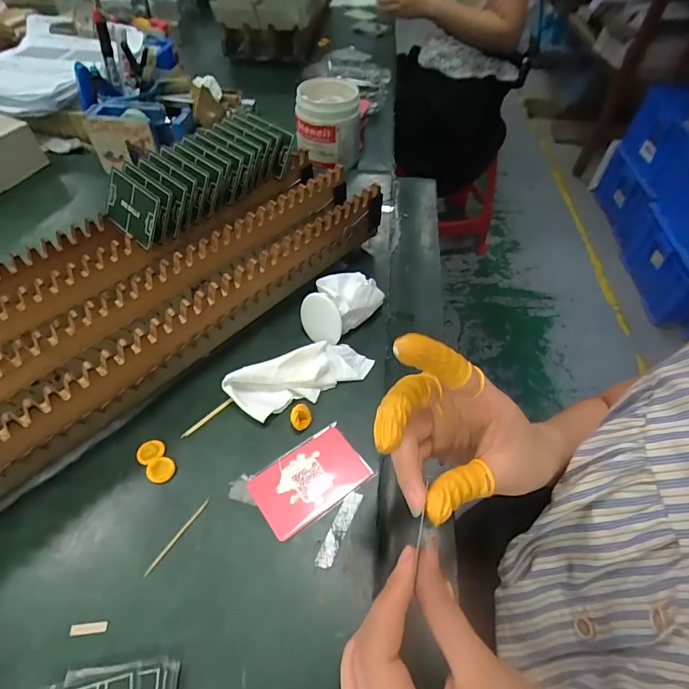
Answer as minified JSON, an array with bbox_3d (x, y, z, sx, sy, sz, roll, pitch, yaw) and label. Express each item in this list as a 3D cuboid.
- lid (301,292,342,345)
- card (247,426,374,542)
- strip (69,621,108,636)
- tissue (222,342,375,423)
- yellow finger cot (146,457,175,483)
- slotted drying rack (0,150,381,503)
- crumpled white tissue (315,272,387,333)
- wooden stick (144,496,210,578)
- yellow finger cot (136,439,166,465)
[{"bbox_3d":[-0.026,-0.025,0.407,0.044,0.049,0.009,-5,26,33],"label":"lid"},{"bbox_3d":[-0.027,0.105,0.334,0.087,0.004,0.056,-29,58,-21],"label":"card"},{"bbox_3d":[-0.166,0.183,0.271,0.023,0.004,0.006,-4,52,-4],"label":"strip"},{"bbox_3d":[-0.037,0.028,0.378,0.129,0.028,0.041,-22,56,-17],"label":"tissue"},{"bbox_3d":[-0.146,0.099,0.334,0.020,0.006,0.020,1,52,-1],"label":"yellow finger cot"},{"bbox_3d":[-0.221,-0.022,0.384,0.192,0.079,0.577,36,60,24],"label":"slotted drying rack"},{"bbox_3d":[0.004,-0.048,0.430,0.052,0.041,0.053,-34,60,-24],"label":"crumpled white tissue"},{"bbox_3d":[-0.119,0.138,0.304,0.004,0.004,0.063,27,56,19],"label":"wooden stick"},{"bbox_3d":[-0.159,0.087,0.344,0.021,0.004,0.019,-27,57,-20],"label":"yellow finger cot"}]

